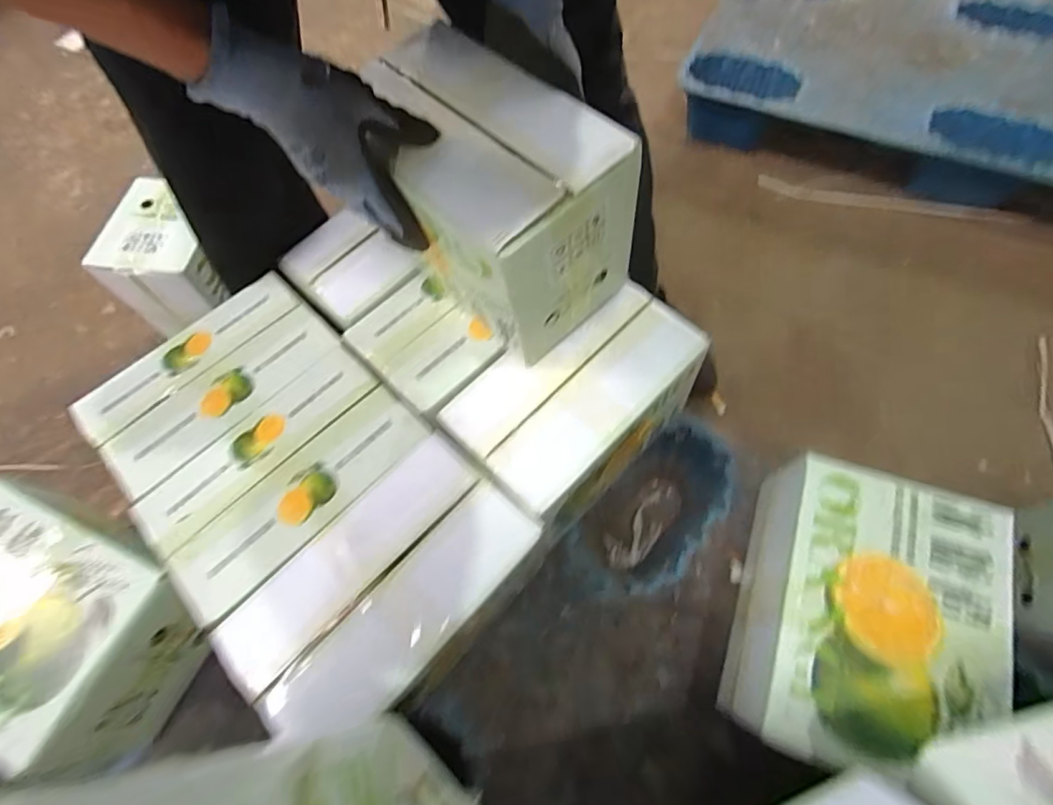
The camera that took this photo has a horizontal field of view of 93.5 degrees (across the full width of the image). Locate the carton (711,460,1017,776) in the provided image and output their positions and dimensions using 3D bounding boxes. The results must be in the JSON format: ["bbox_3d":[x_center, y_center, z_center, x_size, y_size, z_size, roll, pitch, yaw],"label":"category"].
[{"bbox_3d":[0.321,0.215,0.496,0.176,0.165,0.257,19,67,12],"label":"carton"}]

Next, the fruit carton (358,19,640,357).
[{"bbox_3d":[-0.034,-0.187,0.475,0.226,0.170,0.155,41,73,19],"label":"fruit carton"}]

